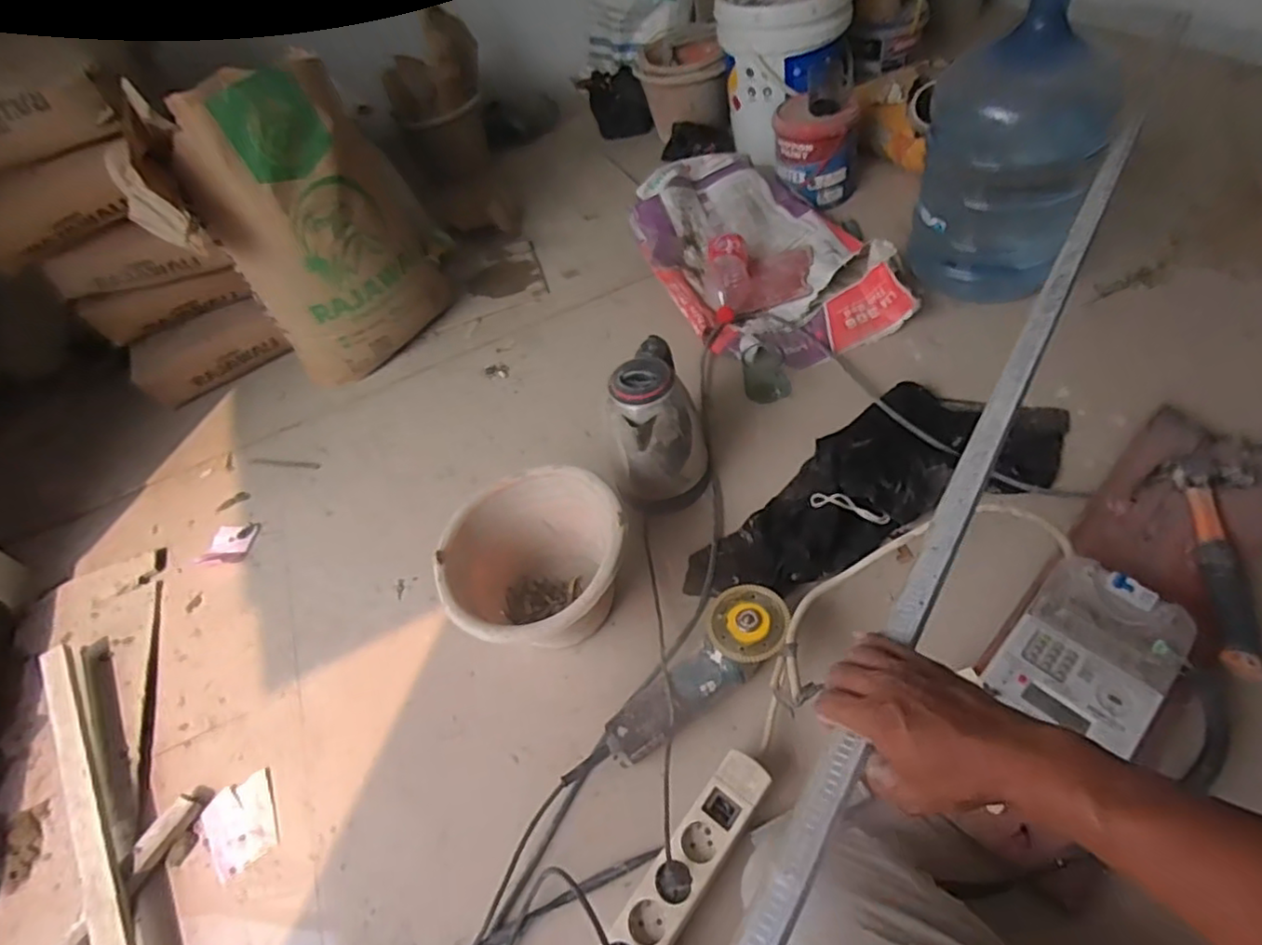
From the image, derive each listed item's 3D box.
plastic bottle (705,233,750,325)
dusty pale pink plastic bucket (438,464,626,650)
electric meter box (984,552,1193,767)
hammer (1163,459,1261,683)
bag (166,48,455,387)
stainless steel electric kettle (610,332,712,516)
[{"bbox_3d":[0.188,-0.369,1.248,0.085,0.066,0.184,0,71,5],"label":"plastic bottle"},{"bbox_3d":[-0.122,0.133,0.869,0.240,0.174,0.223,-7,50,8],"label":"dusty pale pink plastic bucket"},{"bbox_3d":[0.478,0.194,0.671,0.198,0.058,0.132,-41,54,-20],"label":"electric meter box"},{"bbox_3d":[0.700,0.096,0.754,0.089,0.026,0.296,8,54,20],"label":"hammer"},{"bbox_3d":[-0.536,-0.447,1.198,0.380,0.528,0.185,-39,53,-19],"label":"bag"},{"bbox_3d":[0.042,-0.069,0.964,0.142,0.218,0.168,-5,53,1],"label":"stainless steel electric kettle"}]

